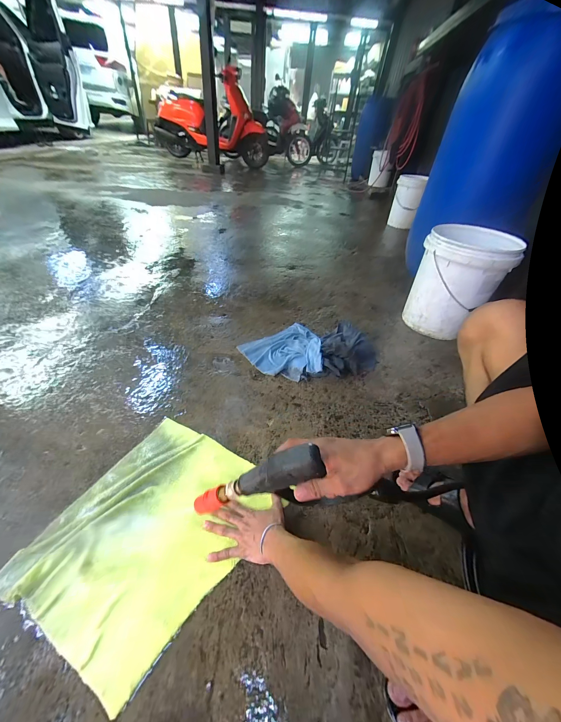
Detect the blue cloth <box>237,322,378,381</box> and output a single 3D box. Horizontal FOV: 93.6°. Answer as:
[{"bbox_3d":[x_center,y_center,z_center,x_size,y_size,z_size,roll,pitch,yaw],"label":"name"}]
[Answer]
[{"bbox_3d":[0.110,-0.071,0.971,0.477,0.071,0.329,3,42,-1],"label":"blue cloth"}]

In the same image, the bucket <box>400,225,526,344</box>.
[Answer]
[{"bbox_3d":[0.691,-0.318,1.064,0.272,0.380,0.304,24,45,21],"label":"bucket"}]

